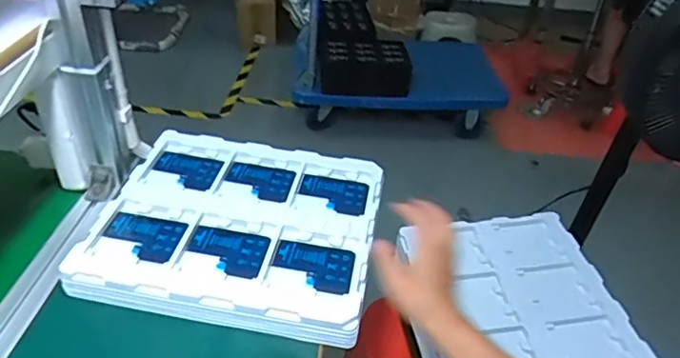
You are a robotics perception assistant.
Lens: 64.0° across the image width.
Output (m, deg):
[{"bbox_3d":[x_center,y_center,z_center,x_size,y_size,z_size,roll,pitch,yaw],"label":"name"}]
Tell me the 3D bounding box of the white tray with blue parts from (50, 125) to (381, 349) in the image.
[{"bbox_3d":[-0.119,0.051,0.670,0.321,0.032,0.277,9,40,5],"label":"white tray with blue parts"}]

